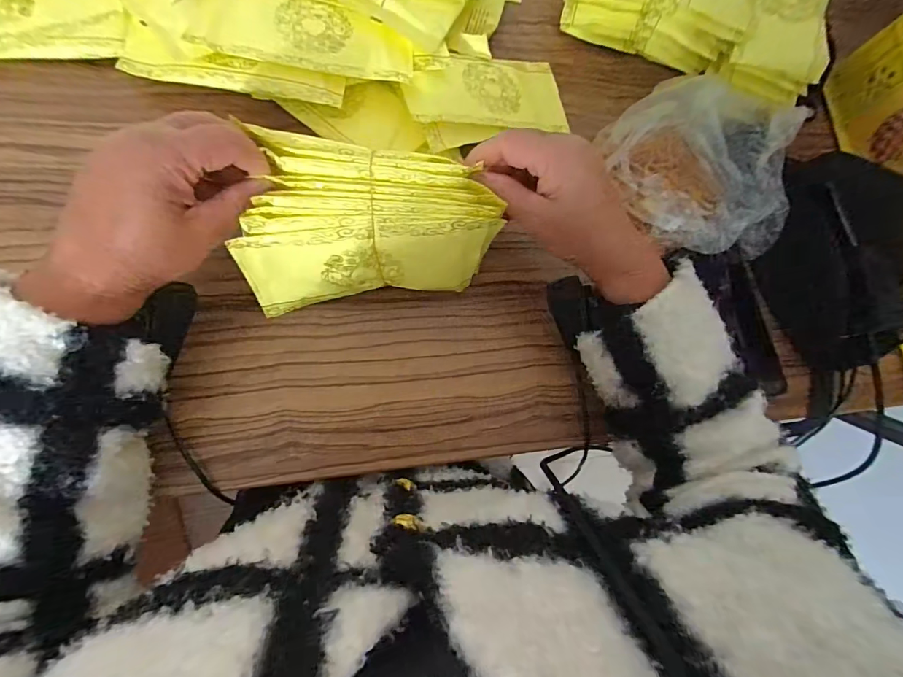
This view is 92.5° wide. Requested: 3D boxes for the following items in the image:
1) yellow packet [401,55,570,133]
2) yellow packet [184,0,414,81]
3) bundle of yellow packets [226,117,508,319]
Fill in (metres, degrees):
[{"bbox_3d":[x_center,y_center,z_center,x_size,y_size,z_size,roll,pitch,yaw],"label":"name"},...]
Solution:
[{"bbox_3d":[0.036,-0.235,0.410,0.172,0.006,0.080,-12,79,-26],"label":"yellow packet"},{"bbox_3d":[-0.119,-0.254,0.356,0.171,0.014,0.071,7,78,-10],"label":"yellow packet"},{"bbox_3d":[-0.056,-0.078,0.325,0.174,0.070,0.109,4,85,-8],"label":"bundle of yellow packets"}]

